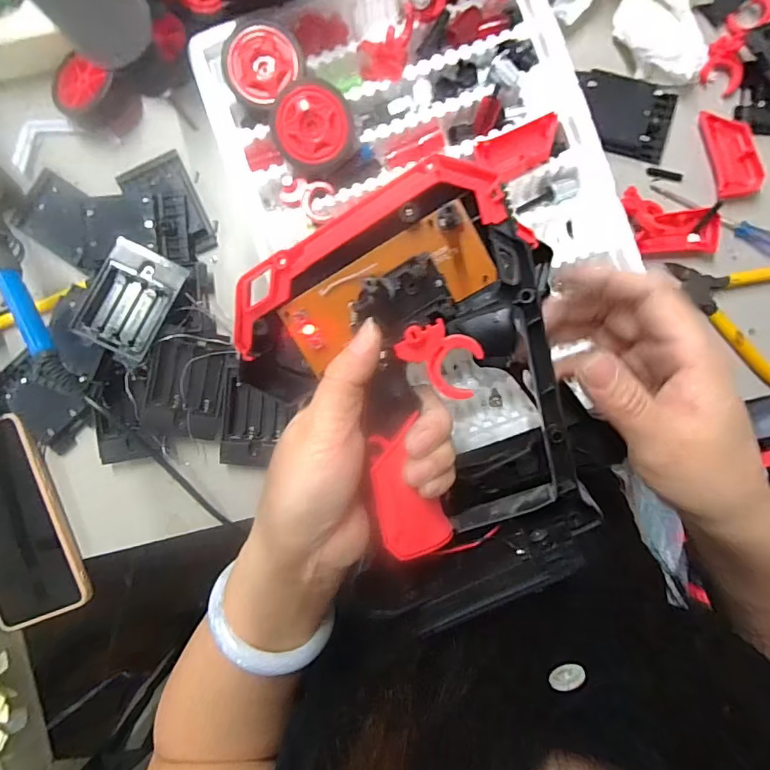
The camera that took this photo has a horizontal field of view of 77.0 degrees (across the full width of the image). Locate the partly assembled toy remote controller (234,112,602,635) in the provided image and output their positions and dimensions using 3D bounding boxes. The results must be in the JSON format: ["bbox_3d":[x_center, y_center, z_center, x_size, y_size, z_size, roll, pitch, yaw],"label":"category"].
[{"bbox_3d":[0.020,0.012,0.231,0.143,0.051,0.199,-18,90,1],"label":"partly assembled toy remote controller"}]

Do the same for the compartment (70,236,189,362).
[{"bbox_3d":[-0.190,-0.064,0.360,0.054,0.018,0.078,26,91,1],"label":"compartment"}]

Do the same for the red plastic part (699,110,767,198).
[{"bbox_3d":[0.263,-0.176,0.367,0.031,0.014,0.065,-17,90,1],"label":"red plastic part"}]

